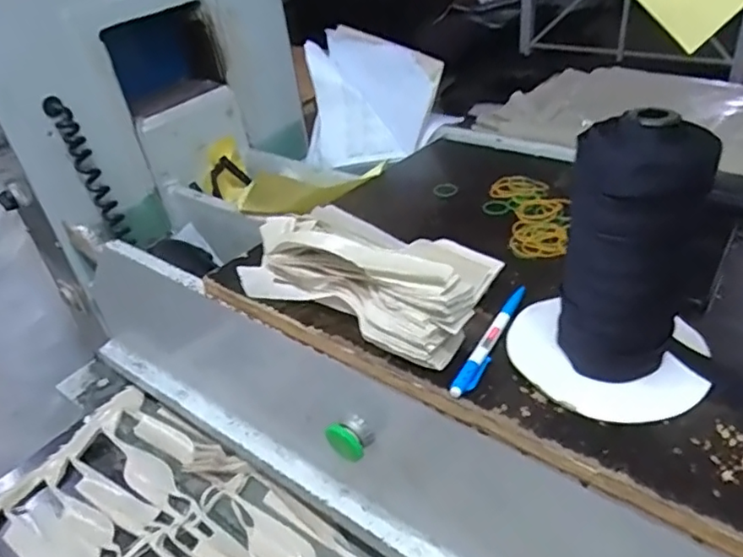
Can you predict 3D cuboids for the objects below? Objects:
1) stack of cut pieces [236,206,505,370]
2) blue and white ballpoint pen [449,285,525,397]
[{"bbox_3d":[-0.007,-0.015,0.508,0.224,0.057,0.118,21,45,34],"label":"stack of cut pieces"},{"bbox_3d":[0.091,0.044,0.453,0.013,0.008,0.133,14,41,27],"label":"blue and white ballpoint pen"}]

